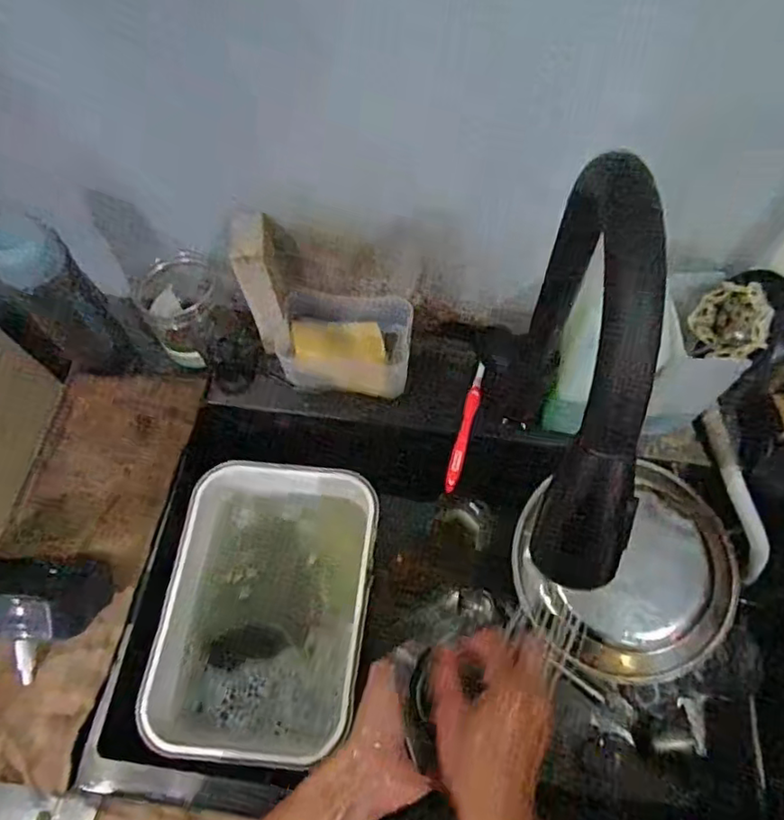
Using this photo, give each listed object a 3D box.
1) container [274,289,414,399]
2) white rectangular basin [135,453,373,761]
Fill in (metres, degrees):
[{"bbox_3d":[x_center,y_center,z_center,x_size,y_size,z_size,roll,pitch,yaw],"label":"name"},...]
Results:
[{"bbox_3d":[-0.048,-0.072,0.666,0.135,0.078,0.082,1,64,1],"label":"container"},{"bbox_3d":[-0.127,0.198,0.629,0.195,0.076,0.289,8,64,4],"label":"white rectangular basin"}]

